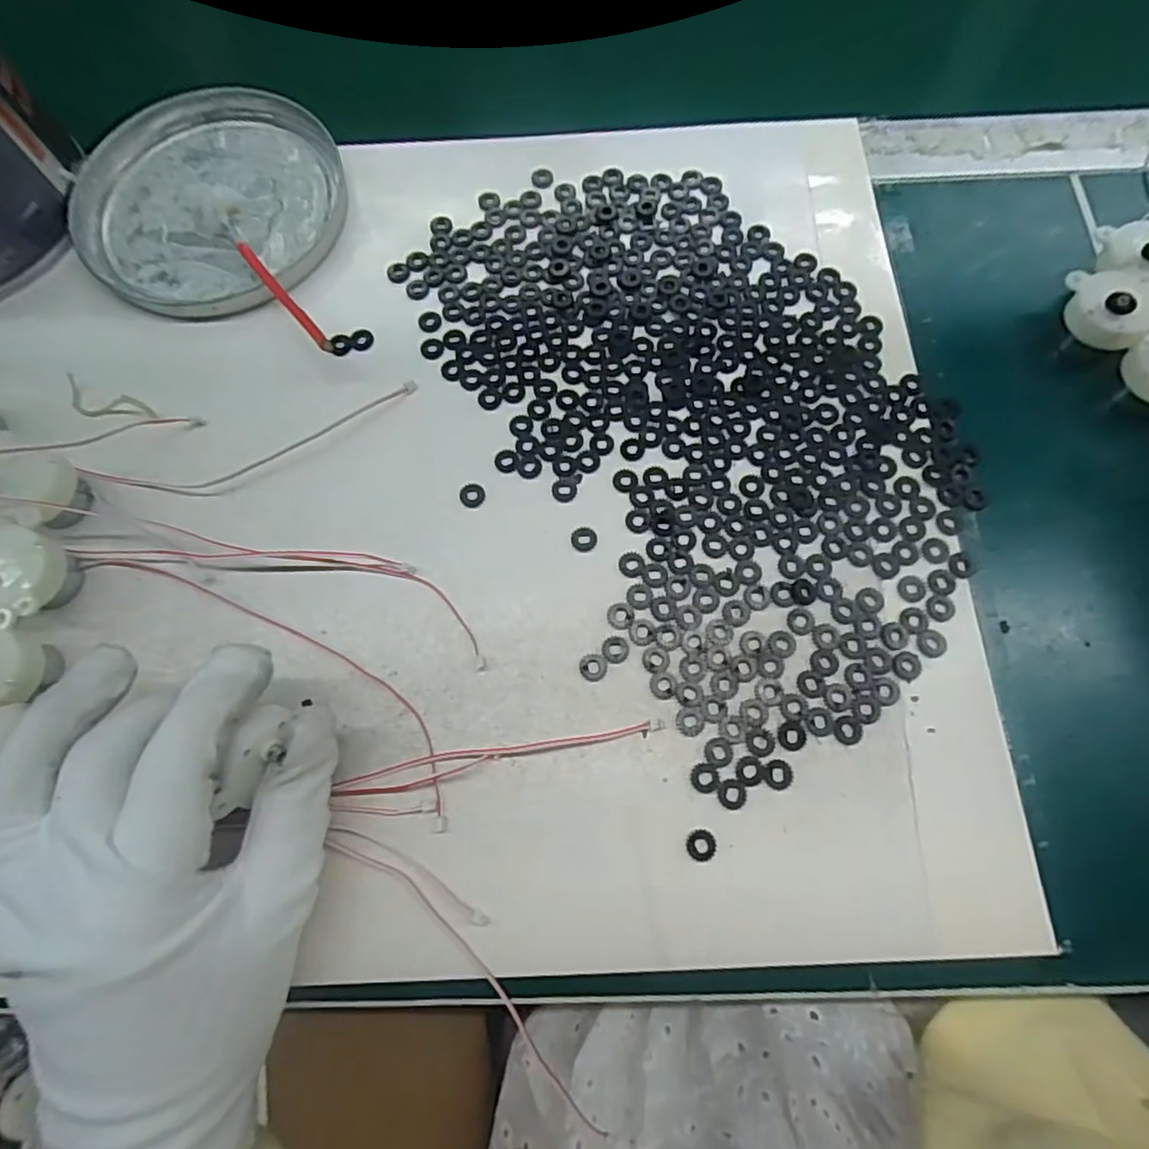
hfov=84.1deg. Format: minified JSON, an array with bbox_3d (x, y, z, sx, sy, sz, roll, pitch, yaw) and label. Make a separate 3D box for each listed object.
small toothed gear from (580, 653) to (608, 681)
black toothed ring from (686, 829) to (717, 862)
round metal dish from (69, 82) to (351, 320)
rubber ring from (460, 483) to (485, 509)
[{"bbox_3d":[0.007,0.035,0.246,0.011,0.004,0.011,-1,73,2],"label":"small toothed gear"},{"bbox_3d":[0.045,0.096,0.224,0.010,0.004,0.011,-1,73,2],"label":"black toothed ring"},{"bbox_3d":[-0.183,-0.191,0.321,0.128,0.013,0.139,-1,73,2],"label":"round metal dish"},{"bbox_3d":[-0.043,-0.034,0.270,0.011,0.004,0.011,-1,73,2],"label":"rubber ring"}]

